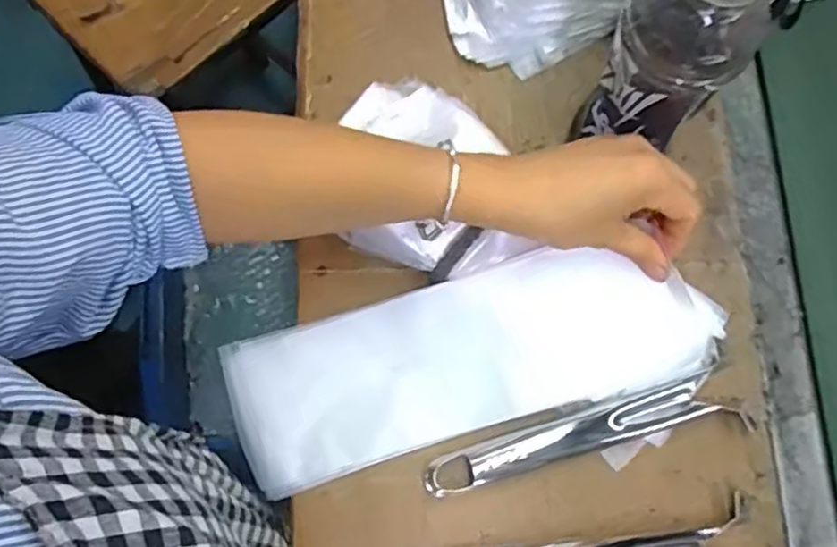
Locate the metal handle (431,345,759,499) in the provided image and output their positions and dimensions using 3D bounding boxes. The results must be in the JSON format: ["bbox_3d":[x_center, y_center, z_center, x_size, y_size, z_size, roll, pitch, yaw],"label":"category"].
[{"bbox_3d":[0.108,0.103,0.441,0.210,0.019,0.035,-15,76,-5],"label":"metal handle"}]

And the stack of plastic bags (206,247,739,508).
[{"bbox_3d":[0.032,0.054,0.447,0.316,0.021,0.101,-17,83,6],"label":"stack of plastic bags"}]

